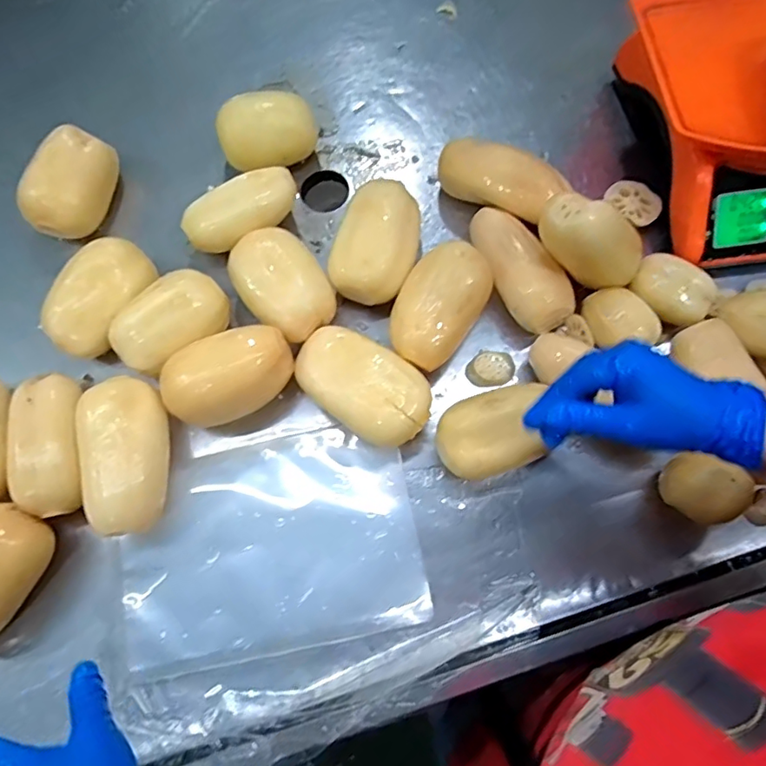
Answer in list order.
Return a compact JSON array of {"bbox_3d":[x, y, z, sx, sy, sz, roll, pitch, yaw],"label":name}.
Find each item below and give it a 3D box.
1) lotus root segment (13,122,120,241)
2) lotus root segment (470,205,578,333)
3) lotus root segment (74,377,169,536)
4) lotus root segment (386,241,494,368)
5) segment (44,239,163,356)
[{"bbox_3d":[-0.358,-0.226,0.632,0.065,0.074,0.123,17,74,6],"label":"lotus root segment"},{"bbox_3d":[0.140,-0.120,0.587,0.062,0.062,0.151,-30,74,-8],"label":"lotus root segment"},{"bbox_3d":[-0.251,0.071,0.533,0.080,0.065,0.147,-4,73,0],"label":"lotus root segment"},{"bbox_3d":[0.053,-0.077,0.551,0.077,0.055,0.119,31,76,10],"label":"lotus root segment"},{"bbox_3d":[-0.303,-0.090,0.587,0.076,0.068,0.130,25,75,9],"label":"segment"}]

